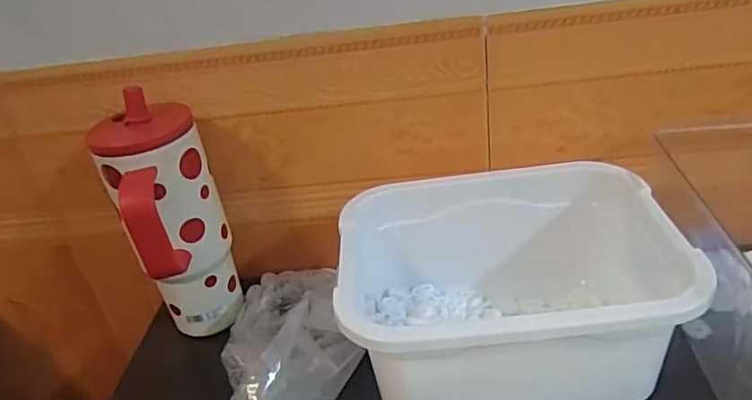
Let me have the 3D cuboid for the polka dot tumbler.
[{"bbox_3d":[-0.167,0.028,0.490,0.082,0.208,0.105,-25,35,-24],"label":"polka dot tumbler"}]

